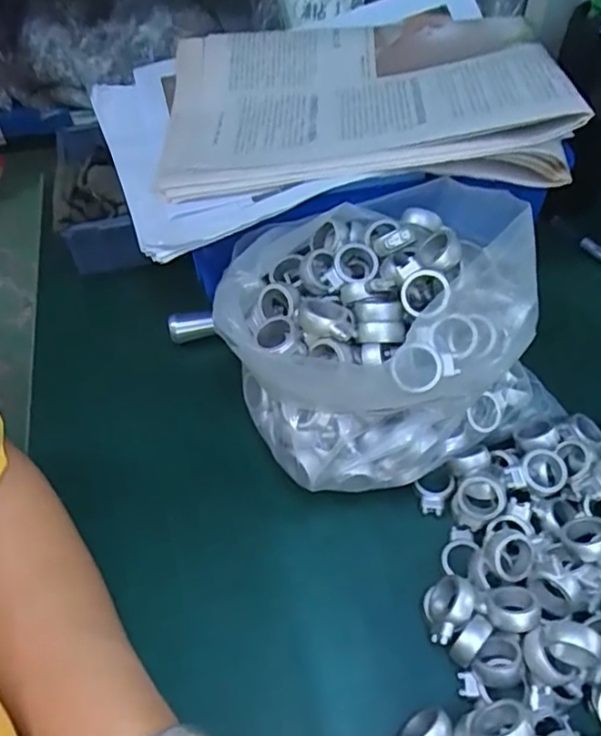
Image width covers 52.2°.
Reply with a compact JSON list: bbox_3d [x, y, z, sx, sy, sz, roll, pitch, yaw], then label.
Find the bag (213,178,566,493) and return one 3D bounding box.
[{"bbox_3d":[0.046,-0.021,0.375,0.174,0.132,0.155,-22,54,-14],"label":"bag"}]

